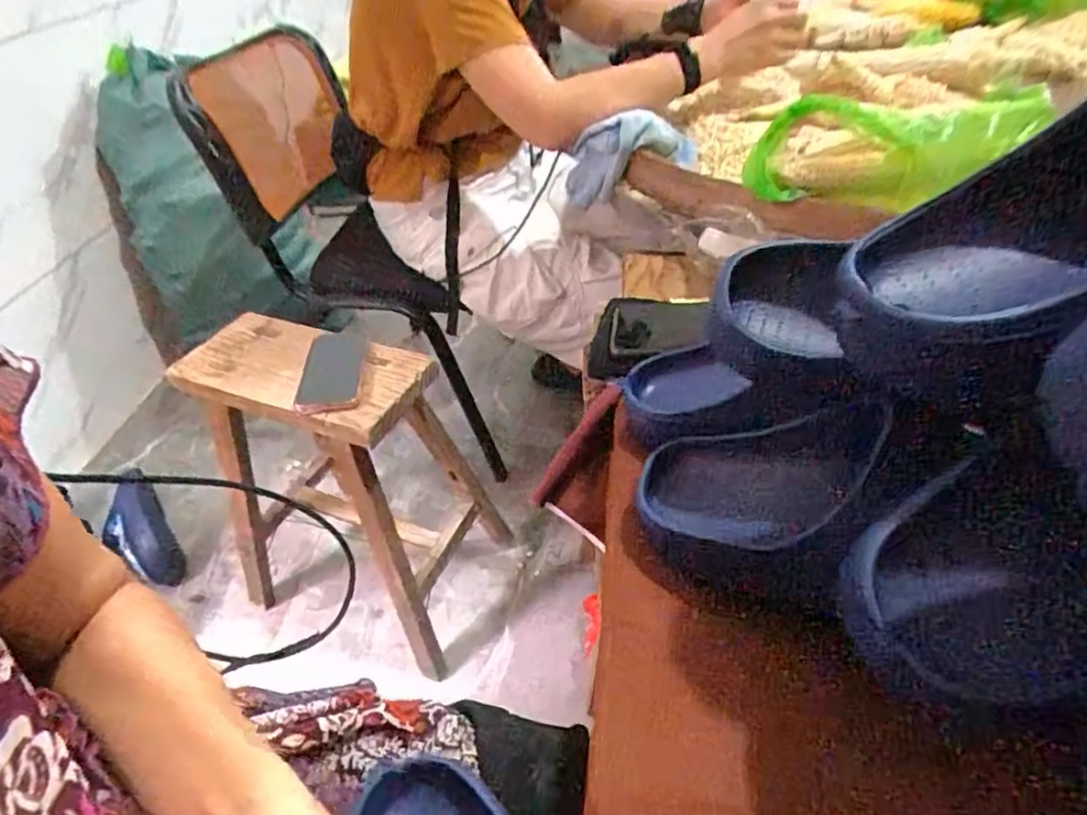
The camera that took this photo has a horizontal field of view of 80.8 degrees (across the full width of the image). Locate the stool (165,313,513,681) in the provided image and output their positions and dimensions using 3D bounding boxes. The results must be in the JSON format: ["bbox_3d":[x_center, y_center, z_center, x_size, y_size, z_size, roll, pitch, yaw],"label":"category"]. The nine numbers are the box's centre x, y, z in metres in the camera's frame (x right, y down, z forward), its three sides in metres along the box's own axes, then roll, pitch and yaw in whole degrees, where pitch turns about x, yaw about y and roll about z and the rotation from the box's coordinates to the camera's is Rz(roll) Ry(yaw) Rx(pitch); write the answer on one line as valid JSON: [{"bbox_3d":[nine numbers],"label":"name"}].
[{"bbox_3d":[-0.318,0.106,0.990,0.389,0.425,0.266,12,46,21],"label":"stool"}]

